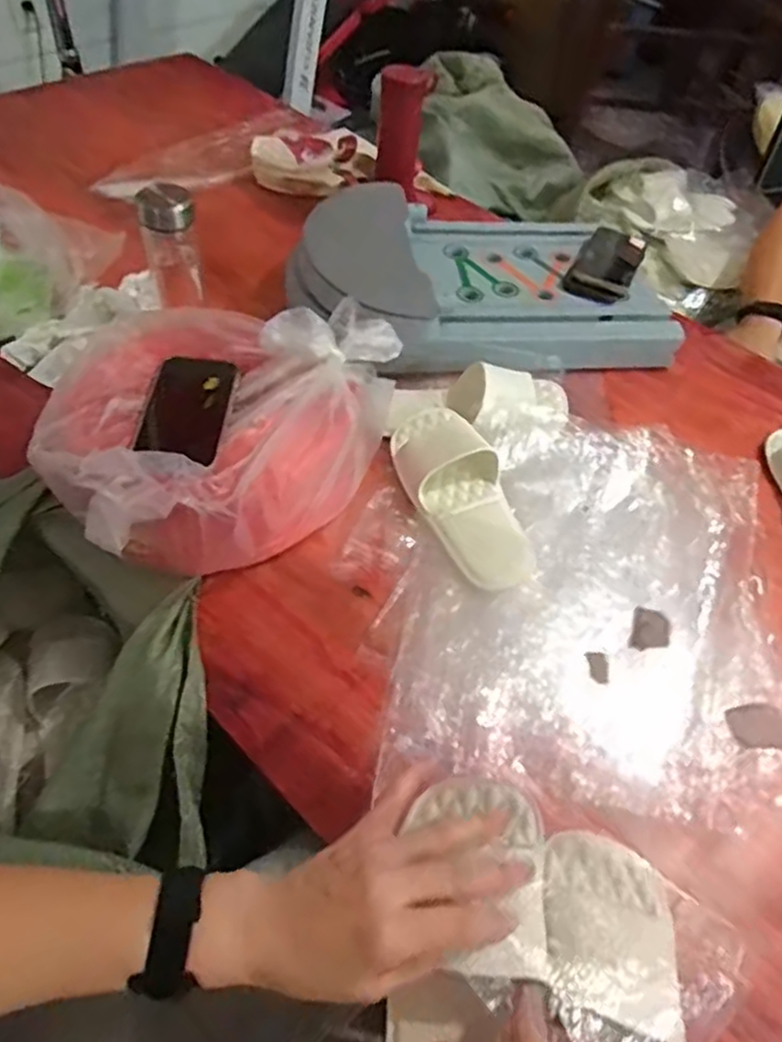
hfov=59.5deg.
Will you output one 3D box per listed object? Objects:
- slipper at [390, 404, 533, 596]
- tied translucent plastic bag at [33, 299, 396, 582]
[{"bbox_3d":[0.076,-0.041,0.766,0.099,0.059,0.249,-16,54,-18],"label":"slipper"},{"bbox_3d":[-0.176,-0.102,0.736,0.260,0.159,0.368,35,56,21],"label":"tied translucent plastic bag"}]

